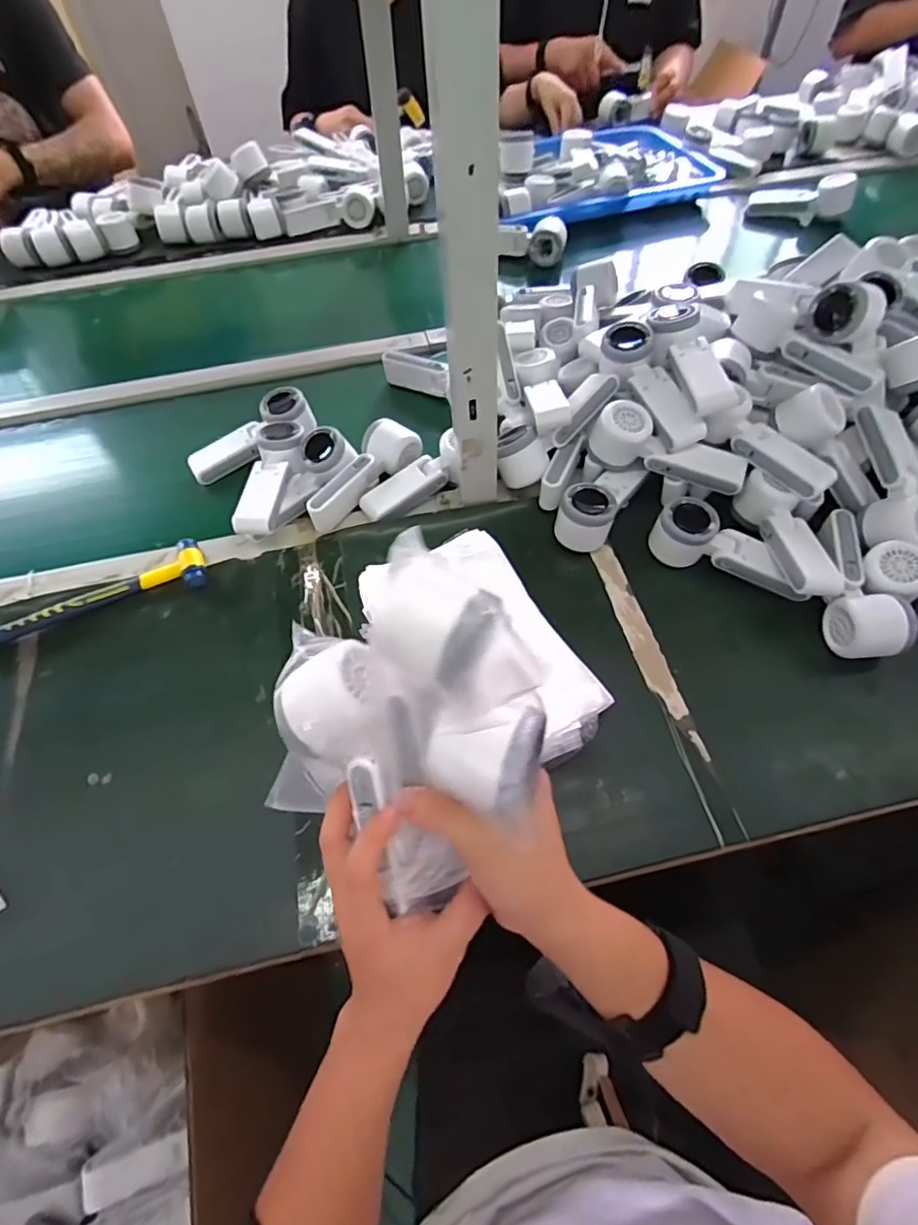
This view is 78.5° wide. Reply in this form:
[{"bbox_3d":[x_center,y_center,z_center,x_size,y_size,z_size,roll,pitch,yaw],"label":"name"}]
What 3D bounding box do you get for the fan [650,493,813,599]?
[{"bbox_3d":[0.282,-0.059,0.589,0.156,0.061,0.058,31,64,20],"label":"fan"}]

